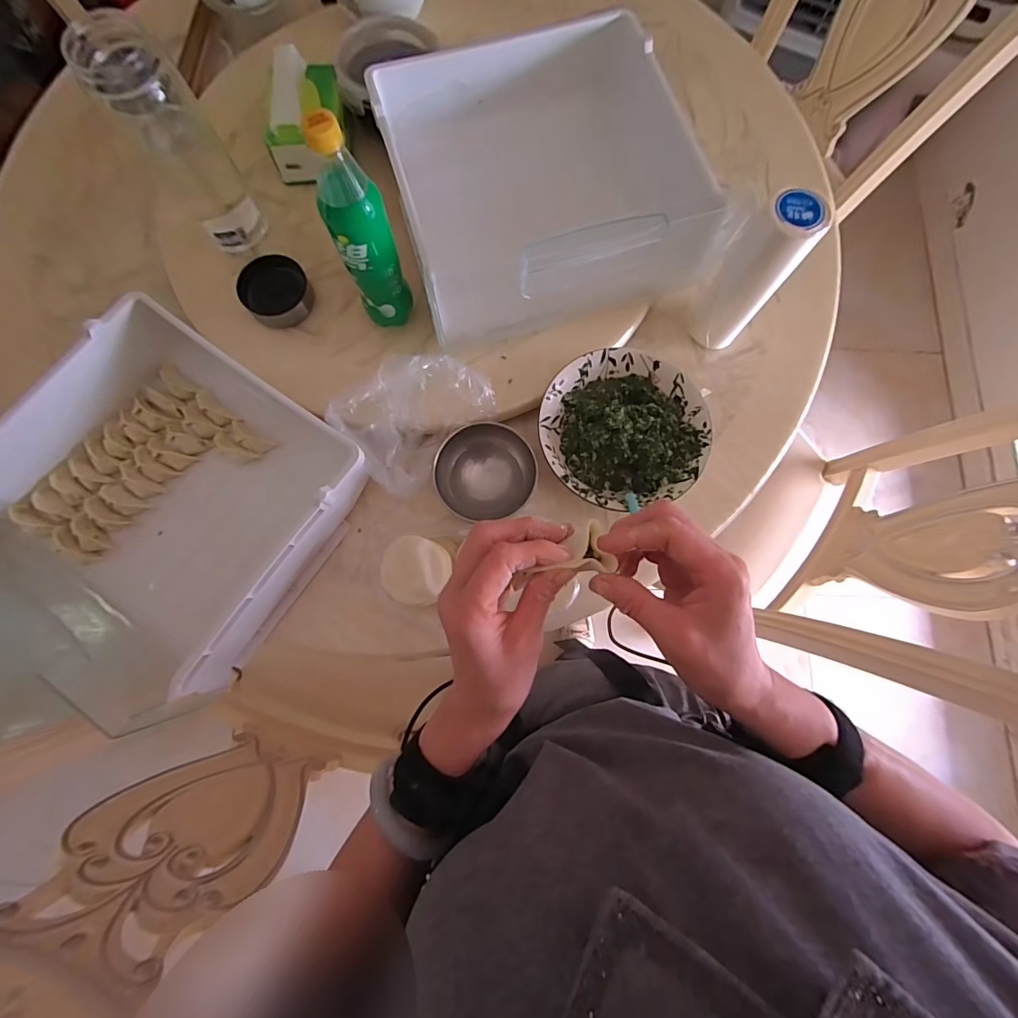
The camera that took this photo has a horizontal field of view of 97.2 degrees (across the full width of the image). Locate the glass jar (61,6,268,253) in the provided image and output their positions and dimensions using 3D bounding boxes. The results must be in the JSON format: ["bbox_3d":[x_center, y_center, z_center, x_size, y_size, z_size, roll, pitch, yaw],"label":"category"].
[{"bbox_3d":[-0.375,-0.415,0.532,0.080,0.242,0.079,0,79,-1],"label":"glass jar"}]

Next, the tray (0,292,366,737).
[{"bbox_3d":[-0.410,-0.010,0.538,0.375,0.114,0.368,32,80,5],"label":"tray"}]

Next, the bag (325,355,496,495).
[{"bbox_3d":[-0.112,-0.116,0.540,0.127,0.065,0.177,45,82,7],"label":"bag"}]

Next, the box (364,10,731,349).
[{"bbox_3d":[0.036,-0.421,0.575,0.344,0.141,0.362,-19,80,-4],"label":"box"}]

